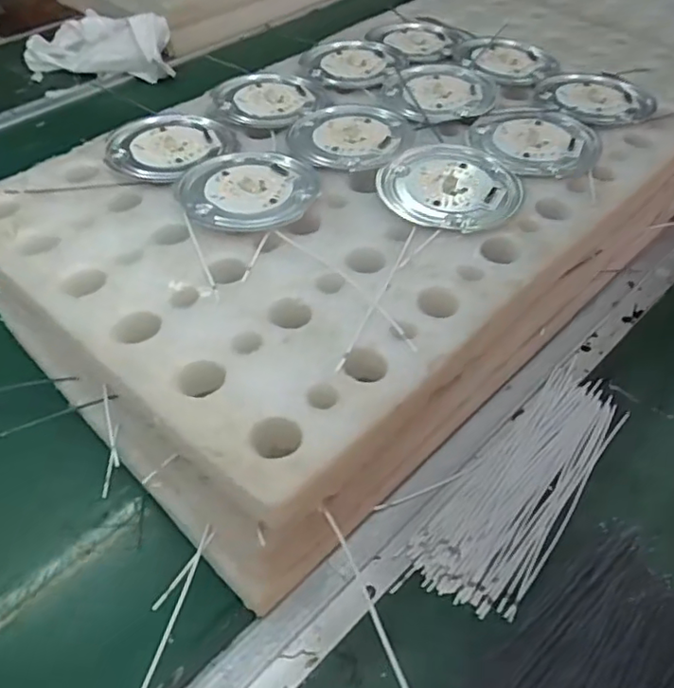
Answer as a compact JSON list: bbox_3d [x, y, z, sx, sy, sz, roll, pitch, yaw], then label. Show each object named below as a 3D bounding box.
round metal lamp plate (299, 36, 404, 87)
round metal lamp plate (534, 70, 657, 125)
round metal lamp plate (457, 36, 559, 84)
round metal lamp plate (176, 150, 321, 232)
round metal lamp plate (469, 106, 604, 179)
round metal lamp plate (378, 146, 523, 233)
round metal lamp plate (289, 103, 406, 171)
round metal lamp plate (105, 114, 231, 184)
[{"bbox_3d":[0.014,-0.290,0.607,0.096,0.006,0.103,-1,48,1],"label":"round metal lamp plate"},{"bbox_3d":[0.235,-0.230,0.552,0.101,0.008,0.097,-1,48,1],"label":"round metal lamp plate"},{"bbox_3d":[0.174,-0.290,0.607,0.096,0.009,0.093,-1,48,1],"label":"round metal lamp plate"},{"bbox_3d":[-0.064,-0.120,0.445,0.094,0.014,0.104,9,49,10],"label":"round metal lamp plate"},{"bbox_3d":[0.163,-0.170,0.495,0.099,0.007,0.103,6,49,7],"label":"round metal lamp plate"},{"bbox_3d":[0.085,-0.121,0.448,0.105,0.010,0.102,-1,48,1],"label":"round metal lamp plate"},{"bbox_3d":[0.010,-0.181,0.504,0.094,0.007,0.110,9,49,10],"label":"round metal lamp plate"},{"bbox_3d":[-0.142,-0.169,0.498,0.084,0.013,0.103,28,55,24],"label":"round metal lamp plate"}]

